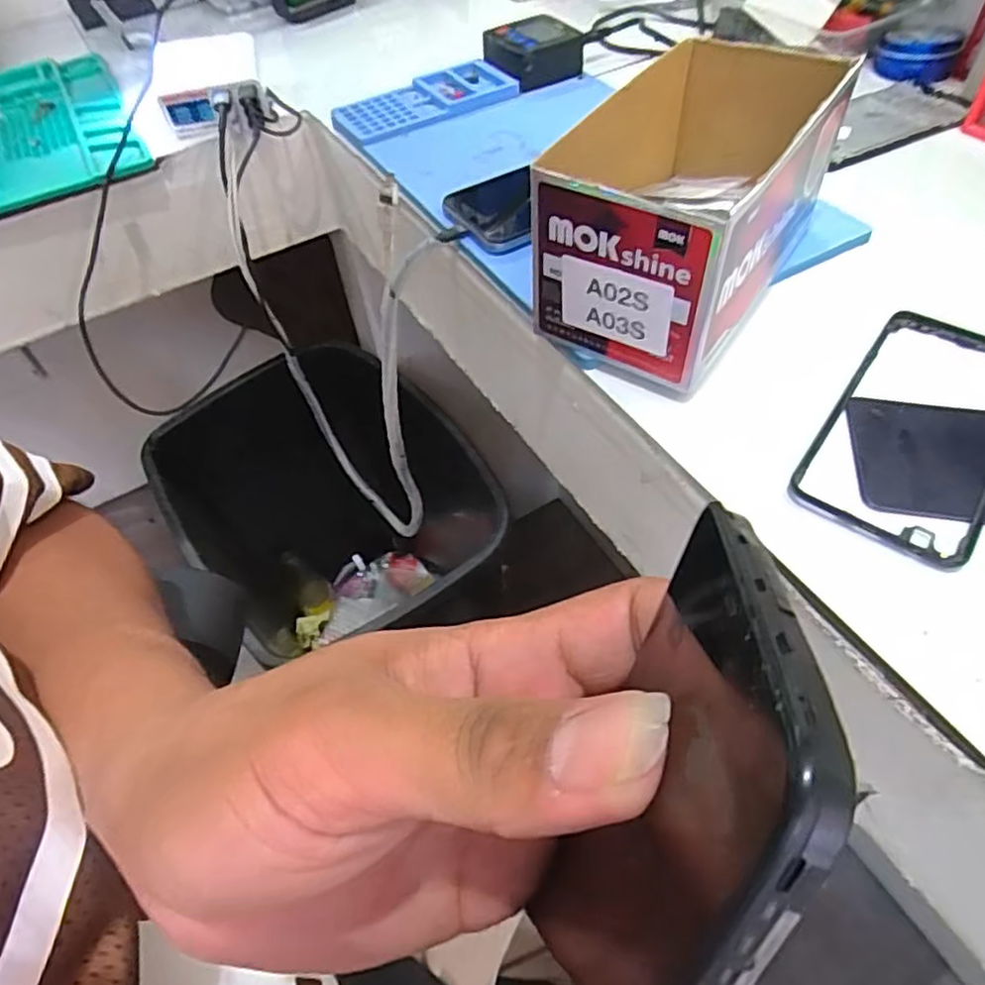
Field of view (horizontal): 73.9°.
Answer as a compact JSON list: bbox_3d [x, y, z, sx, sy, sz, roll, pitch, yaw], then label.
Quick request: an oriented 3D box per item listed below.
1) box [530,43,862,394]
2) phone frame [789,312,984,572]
[{"bbox_3d":[0.110,-0.160,0.357,0.104,0.092,0.187,30,61,24],"label":"box"},{"bbox_3d":[0.207,-0.032,0.315,0.074,0.009,0.157,30,61,24],"label":"phone frame"}]

